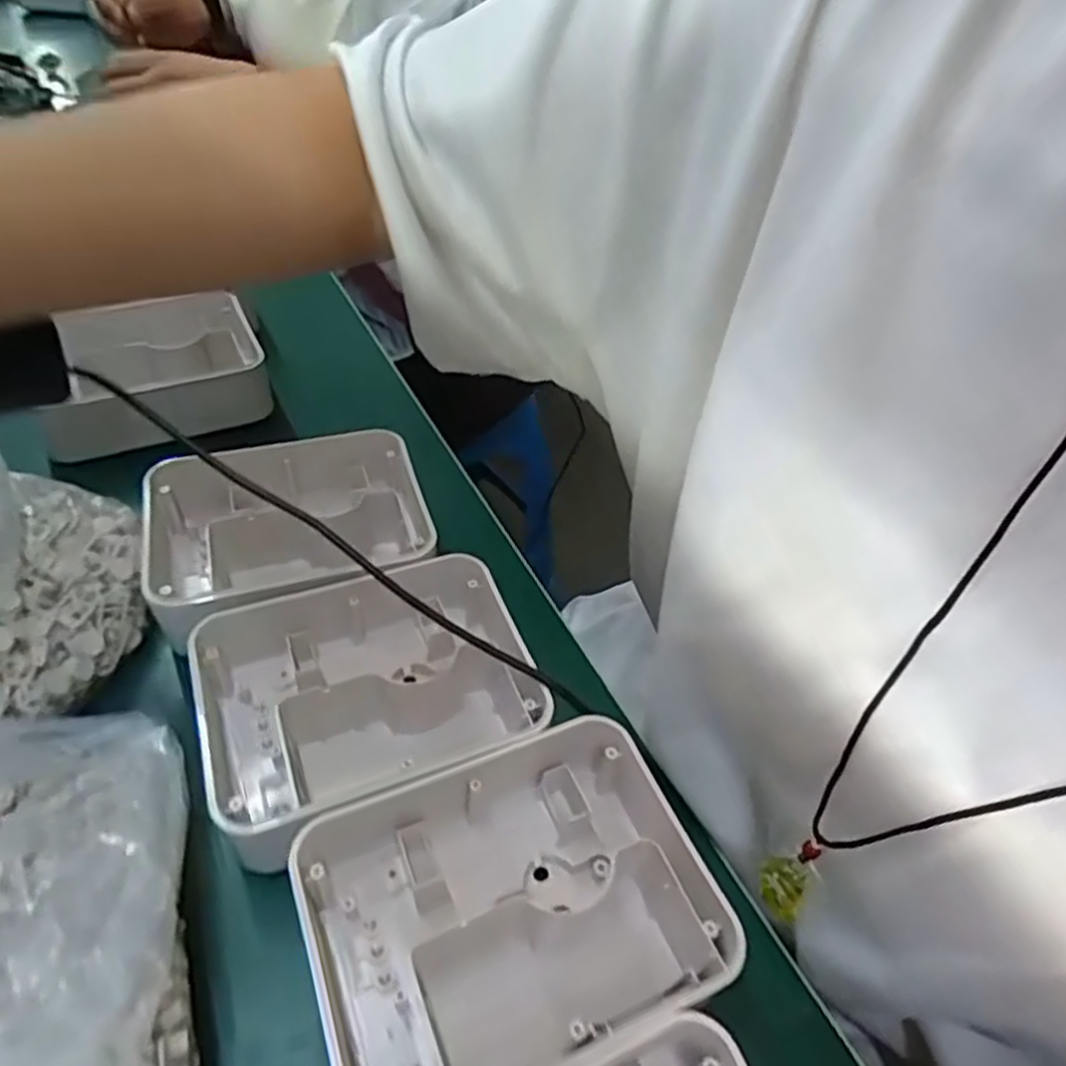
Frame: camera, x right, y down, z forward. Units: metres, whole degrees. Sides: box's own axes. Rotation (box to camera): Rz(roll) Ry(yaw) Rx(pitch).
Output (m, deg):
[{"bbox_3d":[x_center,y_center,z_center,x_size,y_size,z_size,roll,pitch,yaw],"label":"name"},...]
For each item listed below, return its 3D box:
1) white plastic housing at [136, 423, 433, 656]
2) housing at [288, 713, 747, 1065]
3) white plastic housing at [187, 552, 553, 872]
[{"bbox_3d":[-0.119,0.001,0.359,0.133,0.042,0.099,-13,48,-18],"label":"white plastic housing"},{"bbox_3d":[-0.007,0.128,0.251,0.132,0.037,0.100,-14,48,-20],"label":"housing"},{"bbox_3d":[-0.066,0.064,0.307,0.138,0.040,0.108,-16,49,-21],"label":"white plastic housing"}]

